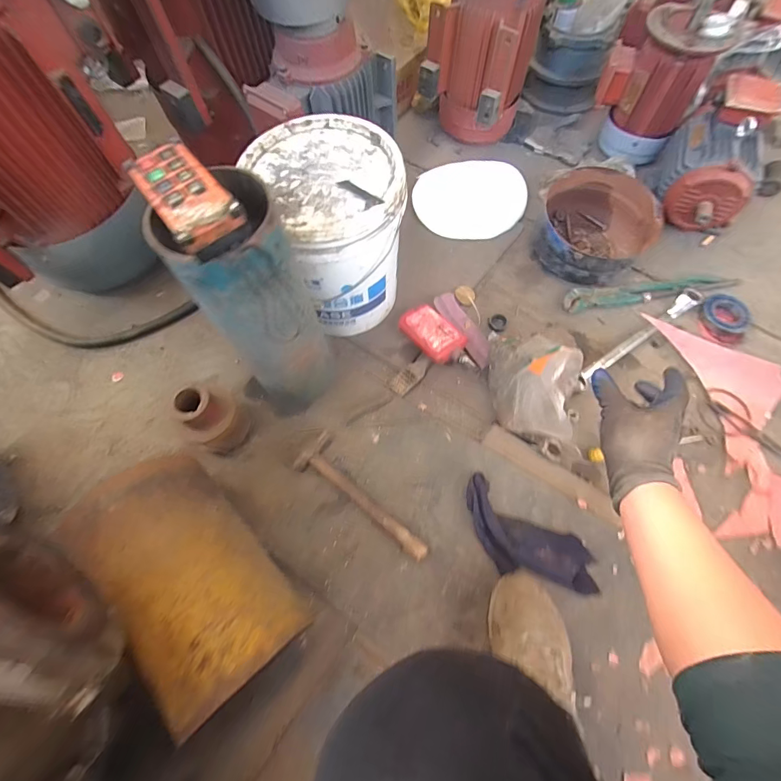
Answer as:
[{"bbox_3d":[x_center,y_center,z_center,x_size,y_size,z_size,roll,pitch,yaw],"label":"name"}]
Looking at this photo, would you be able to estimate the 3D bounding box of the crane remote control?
[{"bbox_3d":[-0.236,-0.224,0.467,0.075,0.040,0.165,-35,70,-12],"label":"crane remote control"}]

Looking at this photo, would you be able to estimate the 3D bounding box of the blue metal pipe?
[{"bbox_3d":[-0.198,-0.109,0.670,0.126,0.431,0.129,37,73,16],"label":"blue metal pipe"}]

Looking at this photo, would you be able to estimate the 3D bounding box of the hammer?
[{"bbox_3d":[-0.056,0.207,0.755,0.296,0.022,0.085,42,74,17],"label":"hammer"}]

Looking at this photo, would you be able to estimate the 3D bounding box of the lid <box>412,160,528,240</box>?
[{"bbox_3d":[0.205,-0.502,1.049,0.280,0.018,0.258,-1,67,2],"label":"lid"}]

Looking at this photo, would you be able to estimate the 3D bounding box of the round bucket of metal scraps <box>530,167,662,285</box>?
[{"bbox_3d":[0.469,-0.368,0.928,0.238,0.109,0.246,-1,67,2],"label":"round bucket of metal scraps"}]

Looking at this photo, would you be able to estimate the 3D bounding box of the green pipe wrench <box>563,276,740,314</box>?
[{"bbox_3d":[0.599,-0.229,0.923,0.416,0.033,0.061,-8,67,-2],"label":"green pipe wrench"}]

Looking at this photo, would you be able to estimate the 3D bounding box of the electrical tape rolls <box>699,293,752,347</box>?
[{"bbox_3d":[0.732,-0.153,0.888,0.097,0.036,0.119,23,69,11],"label":"electrical tape rolls"}]

